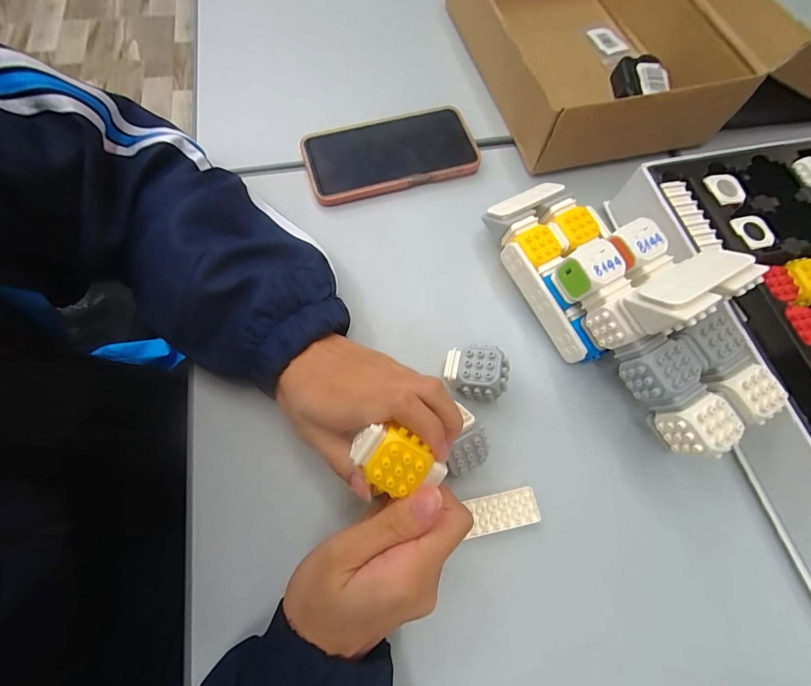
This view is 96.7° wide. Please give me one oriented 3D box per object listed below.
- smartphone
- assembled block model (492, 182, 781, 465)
[{"bbox_3d":[-0.015,-0.188,0.362,0.164,0.017,0.080,-16,73,-8],"label":"smartphone"},{"bbox_3d":[0.154,-0.042,0.251,0.081,0.089,0.230,-27,74,-11],"label":"assembled block model"}]

